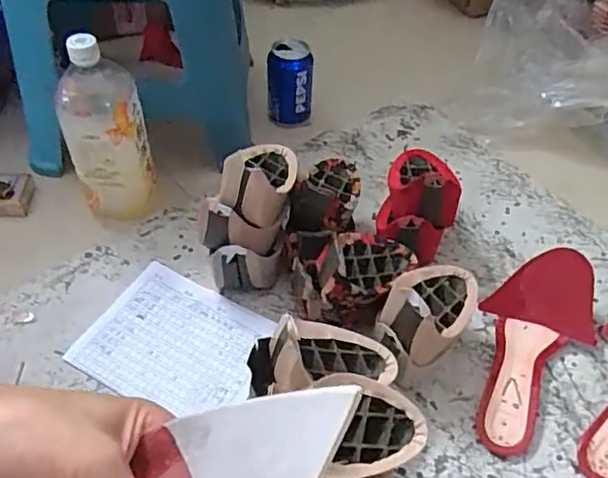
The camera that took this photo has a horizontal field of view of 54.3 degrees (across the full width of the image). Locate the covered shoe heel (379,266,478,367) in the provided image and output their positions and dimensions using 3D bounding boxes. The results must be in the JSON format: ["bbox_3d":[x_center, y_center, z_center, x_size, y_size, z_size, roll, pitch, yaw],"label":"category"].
[{"bbox_3d":[0.123,0.052,0.570,0.075,0.068,0.119,25,52,18],"label":"covered shoe heel"}]

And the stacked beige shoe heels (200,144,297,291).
[{"bbox_3d":[-0.057,-0.035,0.659,0.083,0.156,0.136,7,49,4],"label":"stacked beige shoe heels"}]

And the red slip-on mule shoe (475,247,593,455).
[{"bbox_3d":[0.232,0.107,0.617,0.112,0.058,0.229,27,53,20],"label":"red slip-on mule shoe"}]

